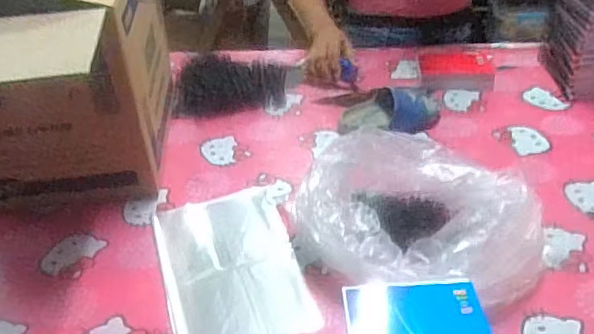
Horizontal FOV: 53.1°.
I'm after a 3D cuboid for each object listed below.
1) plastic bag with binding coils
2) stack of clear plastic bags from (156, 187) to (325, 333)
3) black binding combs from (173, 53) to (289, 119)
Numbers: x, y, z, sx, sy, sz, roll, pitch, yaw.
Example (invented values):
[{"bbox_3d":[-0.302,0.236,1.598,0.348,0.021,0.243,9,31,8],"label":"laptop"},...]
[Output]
[{"bbox_3d":[0.146,0.071,0.737,0.225,0.117,0.271,-30,43,-32],"label":"plastic bag with binding coils"},{"bbox_3d":[-0.087,0.124,0.773,0.167,0.008,0.263,-12,36,-11],"label":"stack of clear plastic bags"},{"bbox_3d":[-0.121,-0.155,1.127,0.210,0.040,0.191,-2,36,3],"label":"black binding combs"}]

